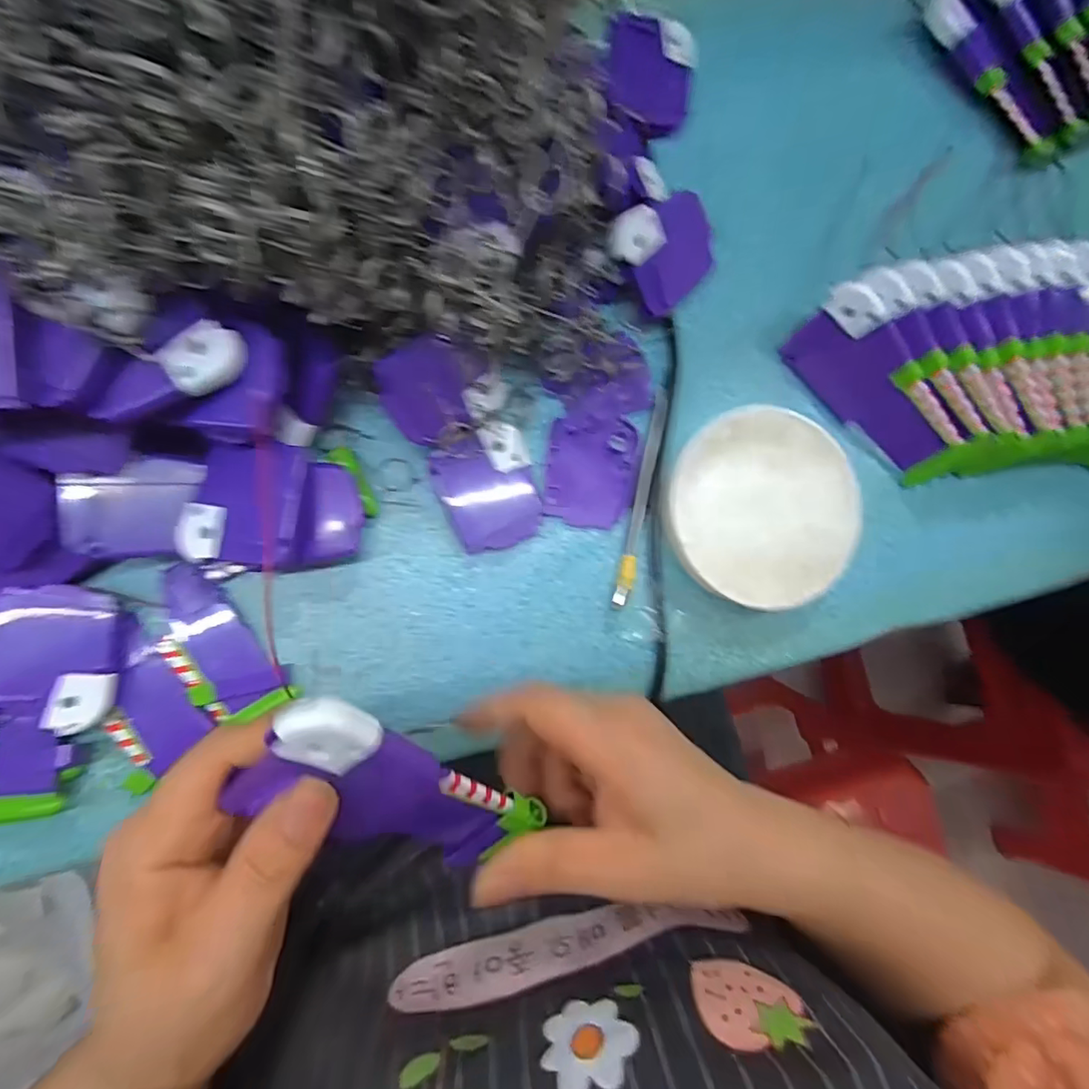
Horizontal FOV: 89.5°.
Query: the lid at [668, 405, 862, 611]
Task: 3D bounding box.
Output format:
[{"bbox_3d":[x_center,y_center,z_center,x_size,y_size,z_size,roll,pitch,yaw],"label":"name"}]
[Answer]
[{"bbox_3d":[0.121,-0.019,0.306,0.108,0.022,0.104,1,86,-7],"label":"lid"}]

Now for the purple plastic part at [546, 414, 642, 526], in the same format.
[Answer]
[{"bbox_3d":[0.027,-0.041,0.306,0.049,0.005,0.060,7,85,-7],"label":"purple plastic part"}]

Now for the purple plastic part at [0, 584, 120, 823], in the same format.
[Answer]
[{"bbox_3d":[-0.226,0.071,0.249,0.048,0.033,0.101,5,85,-7],"label":"purple plastic part"}]

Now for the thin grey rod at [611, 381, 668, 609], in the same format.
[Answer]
[{"bbox_3d":[0.054,-0.027,0.302,0.010,0.013,0.124,14,84,-6],"label":"thin grey rod"}]

